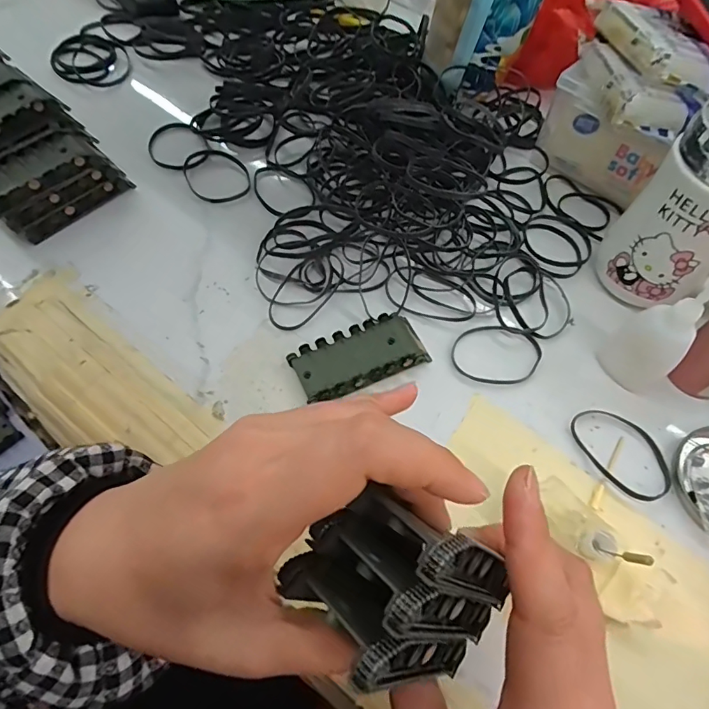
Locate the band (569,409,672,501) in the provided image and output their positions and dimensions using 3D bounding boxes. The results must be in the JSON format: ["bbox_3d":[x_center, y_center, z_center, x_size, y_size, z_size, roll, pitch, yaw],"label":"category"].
[{"bbox_3d":[0.183,0.065,0.321,0.046,0.004,0.070,-30,67,-16],"label":"band"}]

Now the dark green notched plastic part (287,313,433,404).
[{"bbox_3d":[0.005,0.002,0.341,0.093,0.014,0.044,-22,65,-13],"label":"dark green notched plastic part"}]

